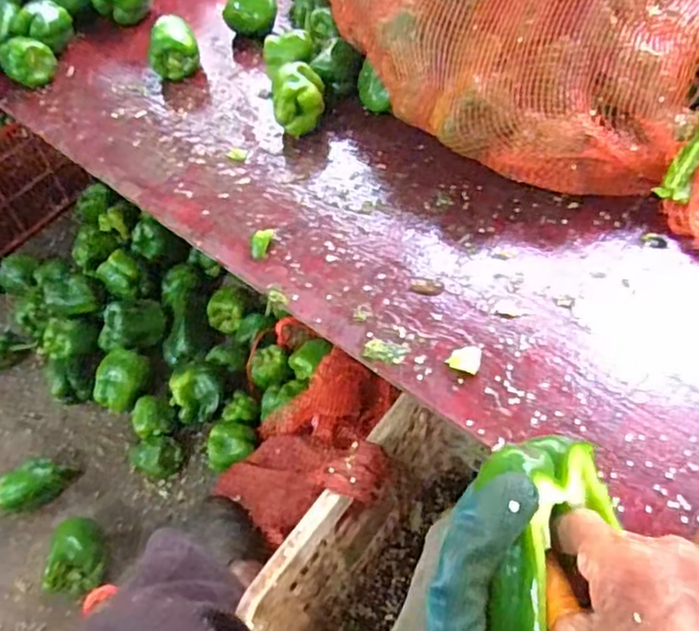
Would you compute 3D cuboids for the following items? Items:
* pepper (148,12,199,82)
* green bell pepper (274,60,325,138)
[{"bbox_3d":[-0.254,-0.383,0.907,0.071,0.070,0.081,-14,52,-3],"label":"pepper"},{"bbox_3d":[-0.064,-0.273,0.810,0.065,0.076,0.074,-4,52,5],"label":"green bell pepper"}]

